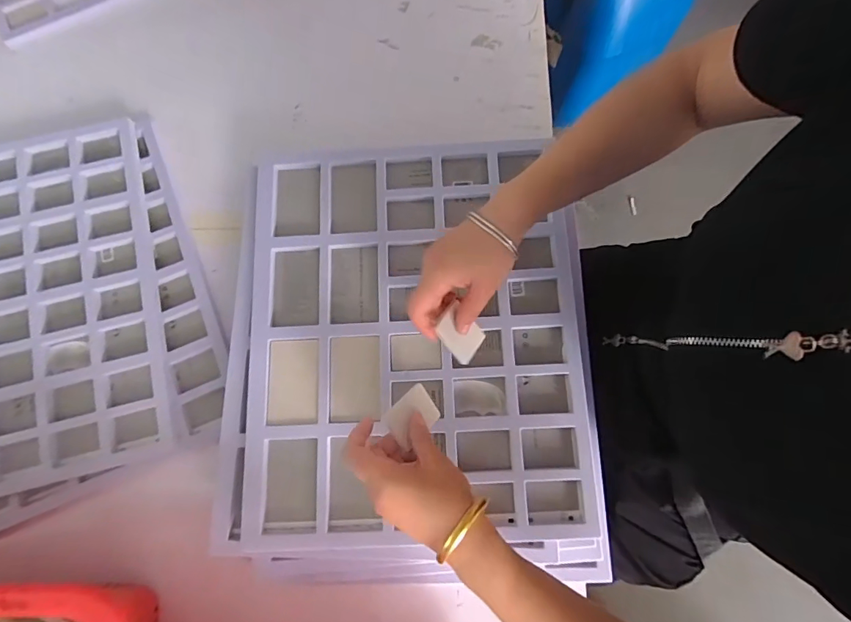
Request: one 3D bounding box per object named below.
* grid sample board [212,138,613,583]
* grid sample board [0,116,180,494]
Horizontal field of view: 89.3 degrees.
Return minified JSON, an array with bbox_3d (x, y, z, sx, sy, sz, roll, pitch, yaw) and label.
[{"bbox_3d":[-0.017,0.037,0.469,0.388,0.038,0.462,1,79,-1],"label":"grid sample board"},{"bbox_3d":[-0.496,-0.009,0.518,0.334,0.019,0.424,-14,80,-4],"label":"grid sample board"}]

